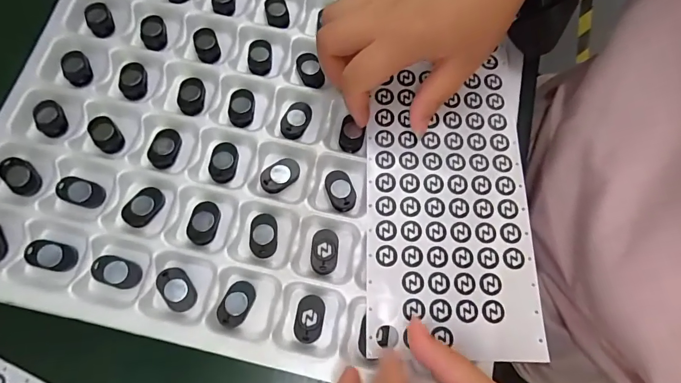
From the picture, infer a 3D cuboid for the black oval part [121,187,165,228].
[{"bbox_3d":[-0.132,0.010,0.255,0.019,0.004,0.028,36,74,7],"label":"black oval part"}]

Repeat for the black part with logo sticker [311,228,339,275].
[{"bbox_3d":[-0.011,0.040,0.254,0.017,0.005,0.029,4,73,-3],"label":"black part with logo sticker"}]

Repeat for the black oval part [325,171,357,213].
[{"bbox_3d":[0.000,-0.001,0.267,0.018,0.004,0.030,-23,76,-11],"label":"black oval part"}]

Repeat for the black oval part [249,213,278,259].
[{"bbox_3d":[-0.052,0.030,0.260,0.018,0.013,0.029,0,73,-4],"label":"black oval part"}]

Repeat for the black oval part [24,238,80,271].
[{"bbox_3d":[-0.186,0.041,0.246,0.028,0.010,0.017,13,72,0],"label":"black oval part"}]

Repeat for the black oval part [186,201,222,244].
[{"bbox_3d":[-0.091,0.021,0.255,0.018,0.007,0.029,10,73,-1],"label":"black oval part"}]

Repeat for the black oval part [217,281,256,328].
[{"bbox_3d":[-0.066,0.071,0.243,0.019,0.010,0.028,20,73,2],"label":"black oval part"}]

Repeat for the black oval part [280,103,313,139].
[{"bbox_3d":[-0.032,-0.053,0.284,0.019,0.011,0.029,23,73,3],"label":"black oval part"}]

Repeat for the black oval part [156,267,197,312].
[{"bbox_3d":[-0.104,0.062,0.244,0.017,0.009,0.028,-35,78,-13],"label":"black oval part"}]

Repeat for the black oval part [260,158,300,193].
[{"bbox_3d":[-0.042,-0.011,0.269,0.029,0.008,0.018,-38,79,-14],"label":"black oval part"}]

